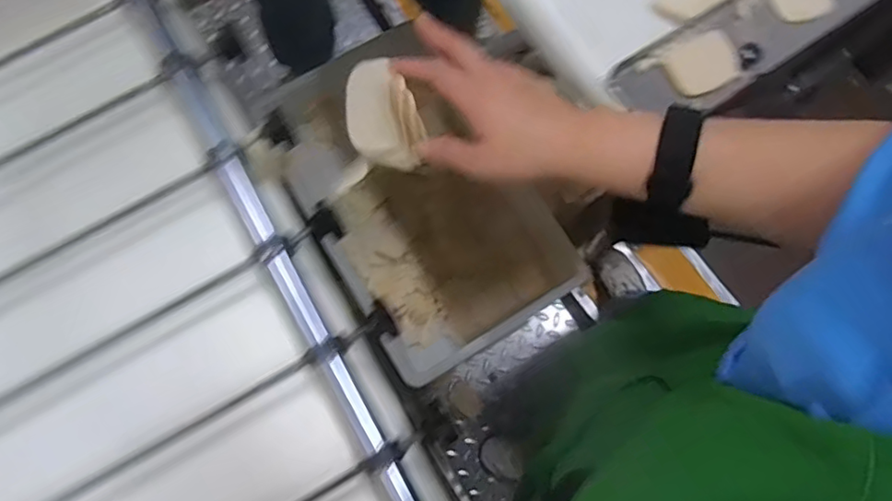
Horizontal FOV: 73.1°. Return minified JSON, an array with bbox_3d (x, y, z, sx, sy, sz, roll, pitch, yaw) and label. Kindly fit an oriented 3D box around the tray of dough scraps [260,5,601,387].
[{"bbox_3d":[-0.057,-0.117,1.237,0.422,0.149,0.655,-31,76,-9],"label":"tray of dough scraps"}]

